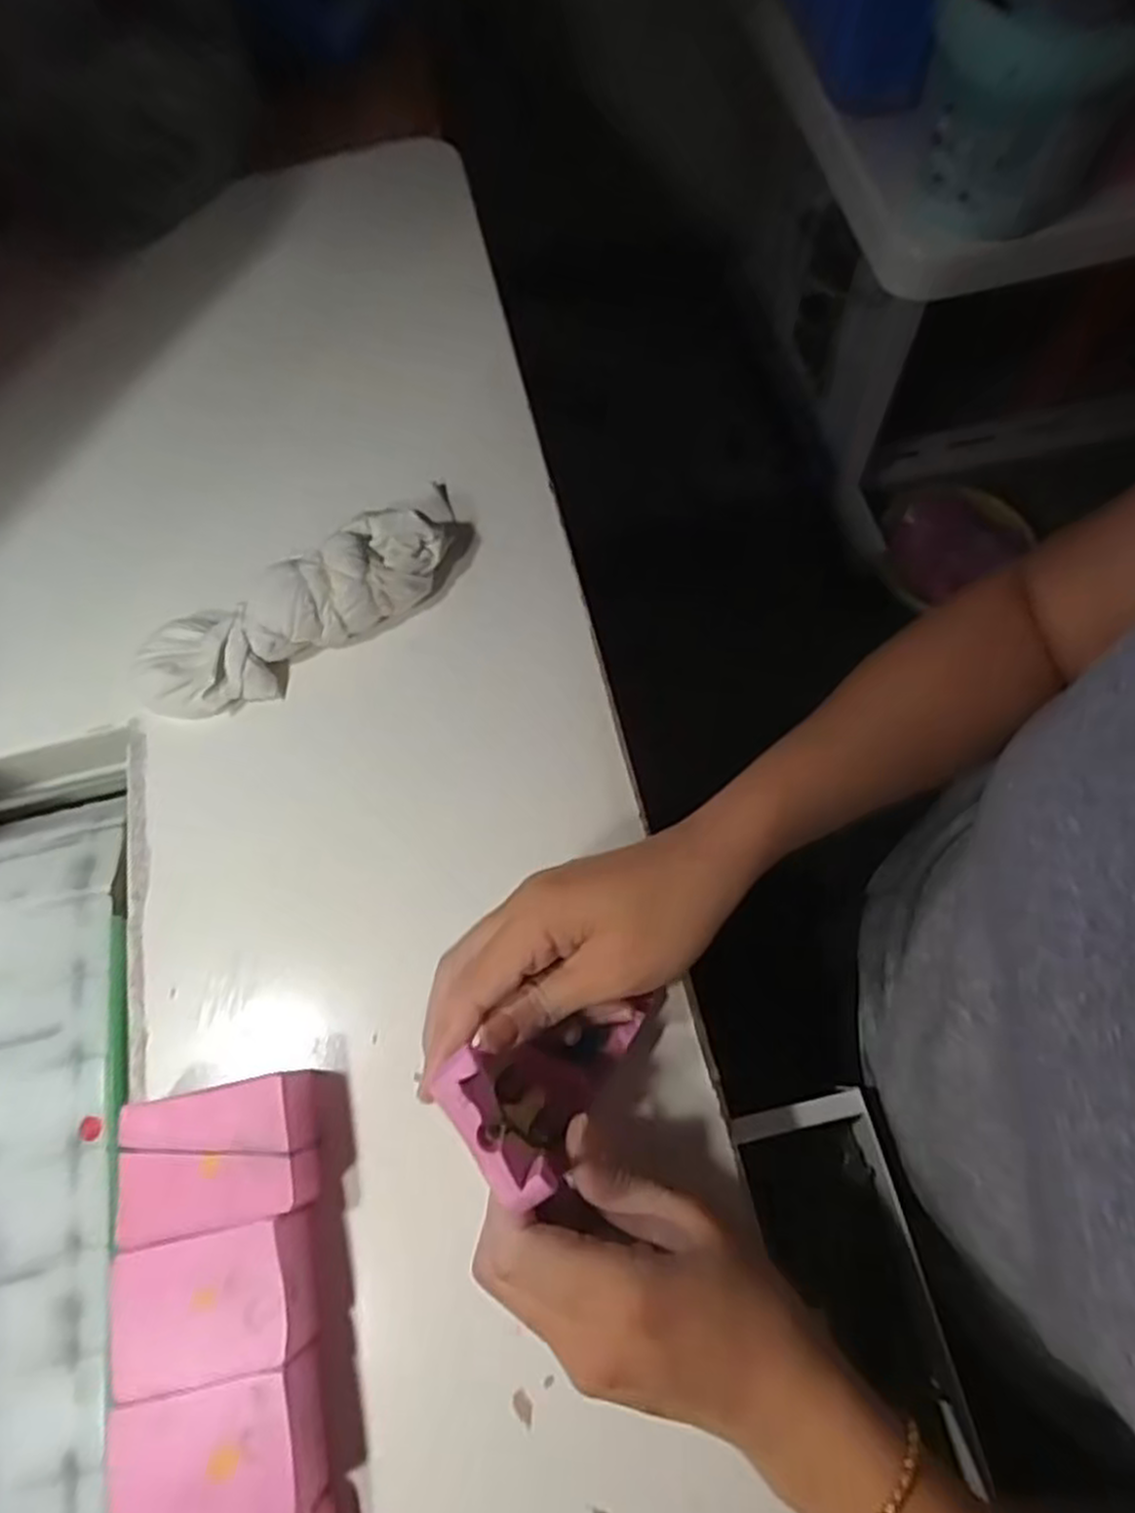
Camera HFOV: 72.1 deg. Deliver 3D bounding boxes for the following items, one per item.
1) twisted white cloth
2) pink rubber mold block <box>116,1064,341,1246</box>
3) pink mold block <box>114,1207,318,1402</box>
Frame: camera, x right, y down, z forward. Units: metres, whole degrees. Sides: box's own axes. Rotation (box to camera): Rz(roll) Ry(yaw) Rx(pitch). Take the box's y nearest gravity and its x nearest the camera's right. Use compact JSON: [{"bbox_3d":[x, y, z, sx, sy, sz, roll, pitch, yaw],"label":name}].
[{"bbox_3d":[-0.143,-0.087,0.427,0.193,0.049,0.065,-30,70,-9],"label":"twisted white cloth"},{"bbox_3d":[-0.141,0.166,0.329,0.079,0.033,0.052,-11,68,-1],"label":"pink rubber mold block"},{"bbox_3d":[-0.135,0.213,0.309,0.072,0.030,0.048,-12,68,-2],"label":"pink mold block"}]

